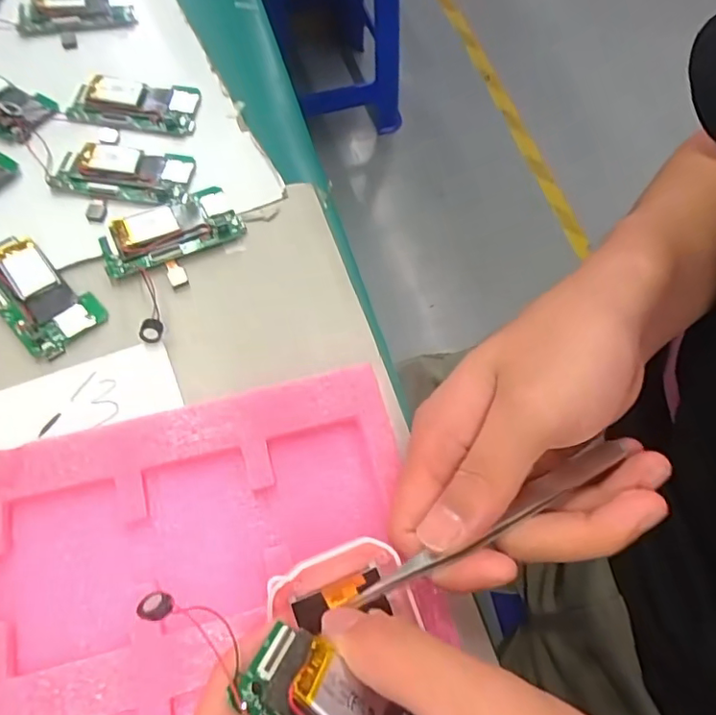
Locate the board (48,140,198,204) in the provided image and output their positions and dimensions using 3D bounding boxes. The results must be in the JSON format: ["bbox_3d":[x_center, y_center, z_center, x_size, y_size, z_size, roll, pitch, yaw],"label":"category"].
[{"bbox_3d":[-0.132,-0.105,0.308,0.074,0.009,0.035,5,65,0],"label":"board"}]

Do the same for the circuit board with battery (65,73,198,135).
[{"bbox_3d":[-0.136,-0.152,0.333,0.073,0.010,0.034,1,65,-2],"label":"circuit board with battery"}]

